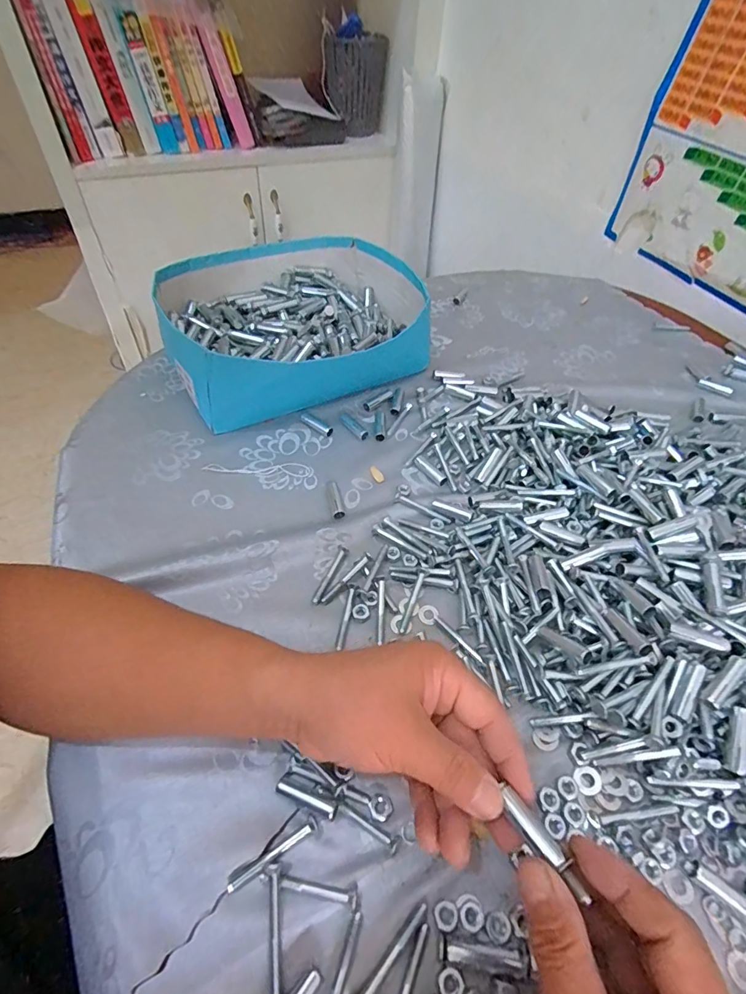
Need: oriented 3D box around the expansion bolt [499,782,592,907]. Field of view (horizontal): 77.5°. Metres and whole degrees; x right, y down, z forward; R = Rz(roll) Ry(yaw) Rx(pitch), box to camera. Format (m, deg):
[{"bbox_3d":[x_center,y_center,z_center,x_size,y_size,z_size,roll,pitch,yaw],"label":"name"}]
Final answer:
[{"bbox_3d":[0.082,0.166,0.222,0.010,0.008,0.050,-23,35,-21],"label":"expansion bolt"}]

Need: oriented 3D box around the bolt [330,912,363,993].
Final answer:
[{"bbox_3d":[-0.017,0.247,0.235,0.007,0.005,0.056,16,51,11],"label":"bolt"}]

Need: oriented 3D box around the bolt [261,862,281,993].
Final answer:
[{"bbox_3d":[-0.053,0.228,0.244,0.010,0.013,0.056,-7,50,-8],"label":"bolt"}]

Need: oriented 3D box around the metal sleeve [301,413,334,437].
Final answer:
[{"bbox_3d":[-0.061,-0.080,0.512,0.042,0.008,0.012,29,54,21],"label":"metal sleeve"}]

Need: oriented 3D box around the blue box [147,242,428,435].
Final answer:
[{"bbox_3d":[-0.087,-0.214,0.572,0.314,0.090,0.263,-22,54,-20],"label":"blue box"}]

